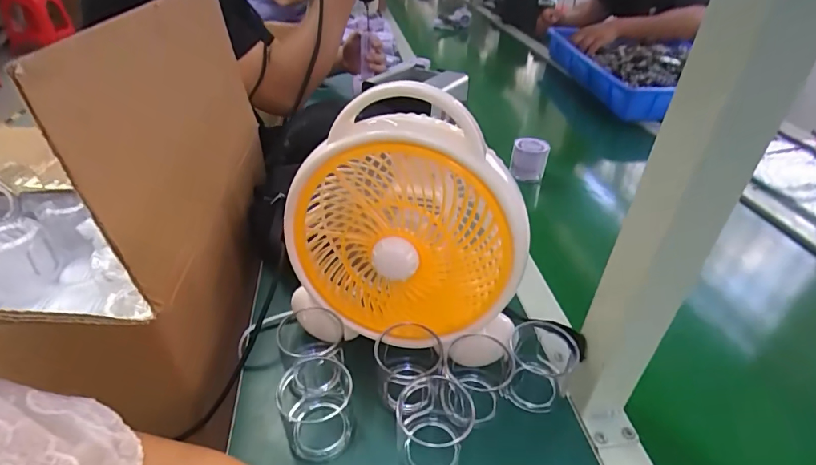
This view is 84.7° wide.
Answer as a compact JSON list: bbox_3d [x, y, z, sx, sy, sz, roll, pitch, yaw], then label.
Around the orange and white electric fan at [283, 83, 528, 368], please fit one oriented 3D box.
[{"bbox_3d":[-0.005,0.003,0.402,0.212,0.251,0.103,10,37,11],"label":"orange and white electric fan"}]

